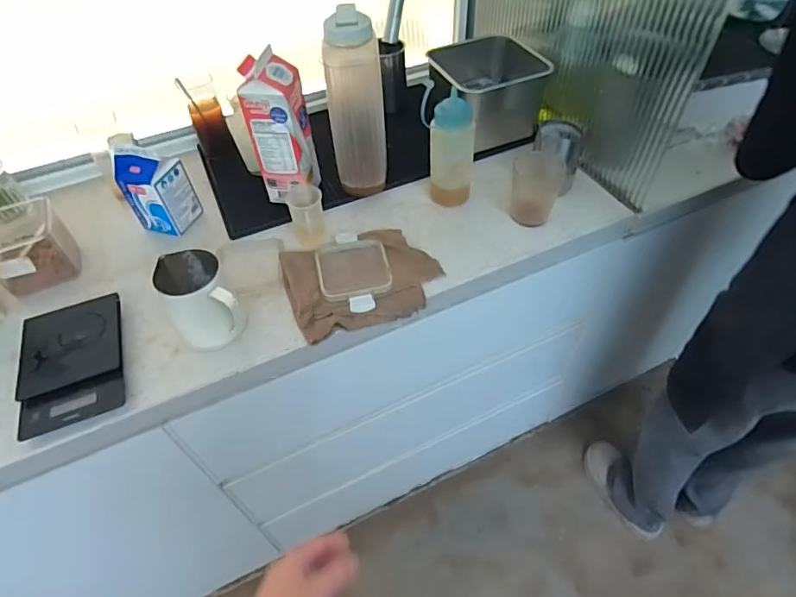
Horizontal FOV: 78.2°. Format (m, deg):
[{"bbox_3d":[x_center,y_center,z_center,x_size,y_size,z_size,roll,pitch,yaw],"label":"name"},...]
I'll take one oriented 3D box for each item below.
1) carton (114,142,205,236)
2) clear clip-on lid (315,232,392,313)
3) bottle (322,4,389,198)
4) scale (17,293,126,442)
[{"bbox_3d":[-0.381,-0.177,0.776,0.079,0.135,0.073,11,52,12],"label":"carton"},{"bbox_3d":[-0.066,-0.044,0.725,0.102,0.010,0.158,-11,50,-6],"label":"clear clip-on lid"},{"bbox_3d":[-0.062,-0.286,0.742,0.083,0.248,0.086,-8,50,-4],"label":"bottle"},{"bbox_3d":[-0.422,0.082,0.639,0.121,0.032,0.176,-19,52,-12],"label":"scale"}]

